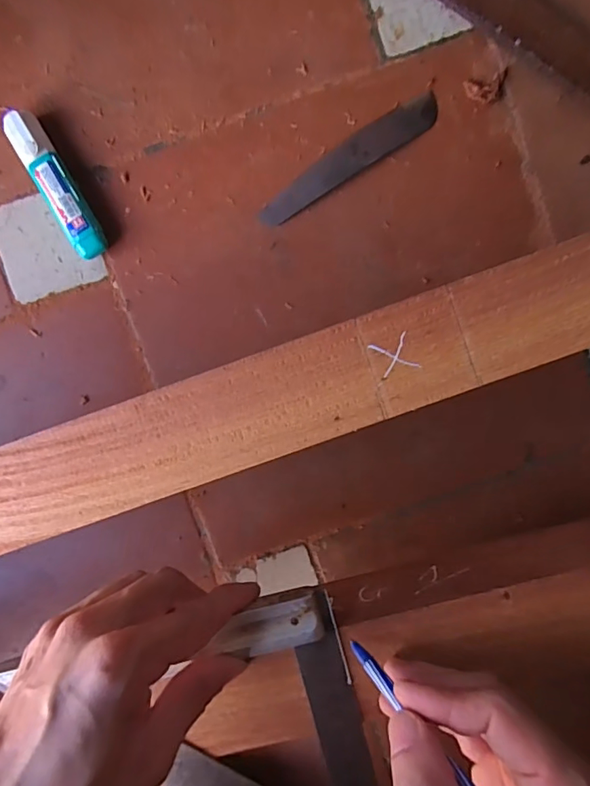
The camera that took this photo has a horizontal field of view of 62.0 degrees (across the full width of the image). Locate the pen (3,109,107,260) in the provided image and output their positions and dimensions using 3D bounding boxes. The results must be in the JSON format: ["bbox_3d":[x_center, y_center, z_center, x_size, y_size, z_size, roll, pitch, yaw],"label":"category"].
[{"bbox_3d":[-0.165,-0.143,0.341,0.022,0.019,0.103,-29,93,4],"label":"pen"}]

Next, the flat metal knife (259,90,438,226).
[{"bbox_3d":[0.036,-0.162,0.342,0.139,0.004,0.025,-31,93,4],"label":"flat metal knife"}]

